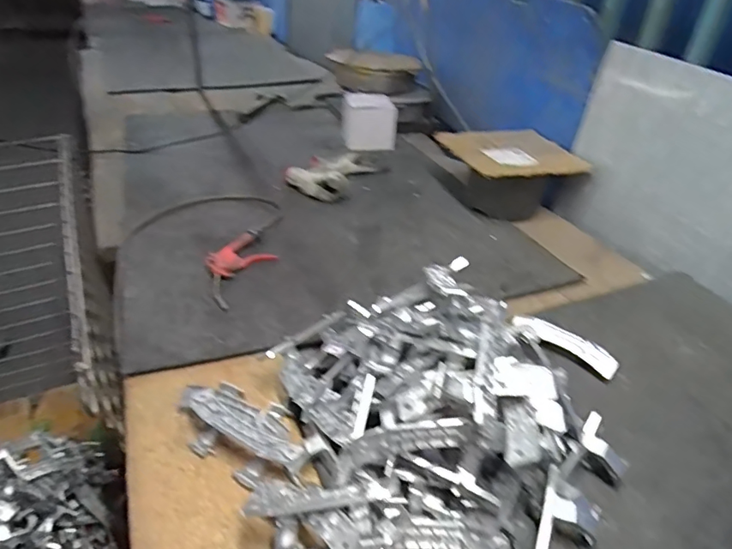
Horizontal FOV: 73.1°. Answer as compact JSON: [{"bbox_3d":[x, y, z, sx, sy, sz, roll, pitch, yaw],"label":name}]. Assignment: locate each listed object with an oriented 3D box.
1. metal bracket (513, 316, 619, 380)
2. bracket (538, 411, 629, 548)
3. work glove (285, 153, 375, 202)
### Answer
[{"bbox_3d":[0.301,0.105,0.751,0.153,0.031,0.041,23,40,27],"label":"metal bracket"},{"bbox_3d":[0.225,0.255,0.524,0.073,0.053,0.243,21,39,24],"label":"bracket"},{"bbox_3d":[-0.092,-0.251,1.220,0.162,0.036,0.211,15,37,17],"label":"work glove"}]

